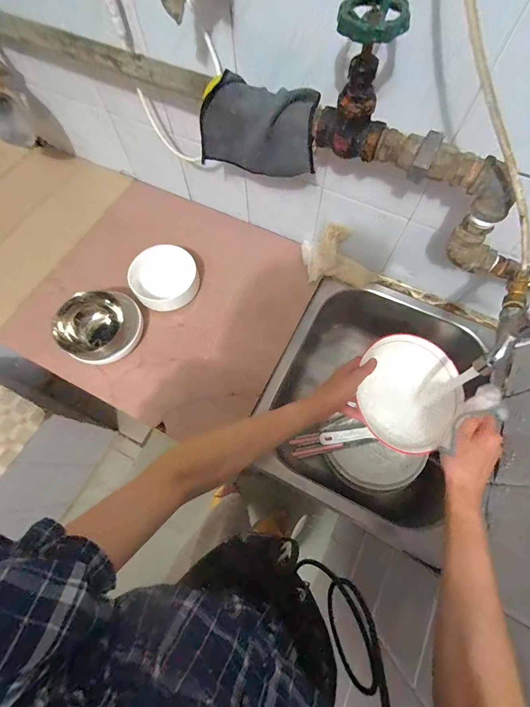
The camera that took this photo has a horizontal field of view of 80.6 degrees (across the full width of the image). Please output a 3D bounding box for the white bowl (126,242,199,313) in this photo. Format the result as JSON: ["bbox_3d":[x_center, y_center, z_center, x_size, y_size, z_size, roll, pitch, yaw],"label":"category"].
[{"bbox_3d":[-0.191,-0.142,0.602,0.122,0.056,0.125,0,68,0],"label":"white bowl"}]

